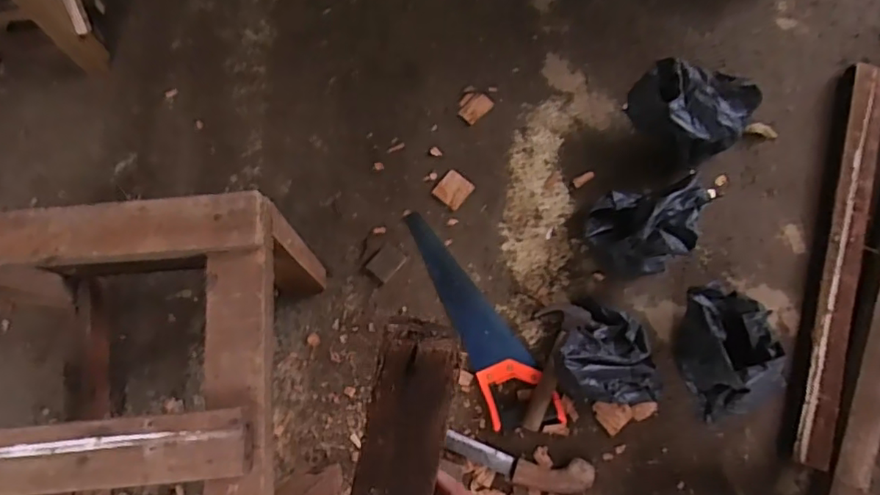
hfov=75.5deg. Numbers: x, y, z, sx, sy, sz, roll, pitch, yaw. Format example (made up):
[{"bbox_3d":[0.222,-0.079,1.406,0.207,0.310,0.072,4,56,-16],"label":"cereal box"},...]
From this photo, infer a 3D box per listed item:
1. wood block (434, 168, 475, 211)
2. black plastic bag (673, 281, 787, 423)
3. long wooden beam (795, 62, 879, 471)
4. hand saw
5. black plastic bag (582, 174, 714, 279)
[{"bbox_3d":[0.025,-0.106,1.037,0.056,0.006,0.058,40,79,9],"label":"wood block"},{"bbox_3d":[0.464,0.160,0.913,0.145,0.118,0.200,-21,77,-5],"label":"black plastic bag"},{"bbox_3d":[0.705,-0.003,0.996,0.074,0.044,0.726,19,77,4],"label":"long wooden beam"},{"bbox_3d":[0.069,0.115,0.972,0.106,0.032,0.418,-24,78,-6],"label":"hand saw"},{"bbox_3d":[0.361,-0.043,0.959,0.215,0.119,0.151,-12,77,-3],"label":"black plastic bag"}]

